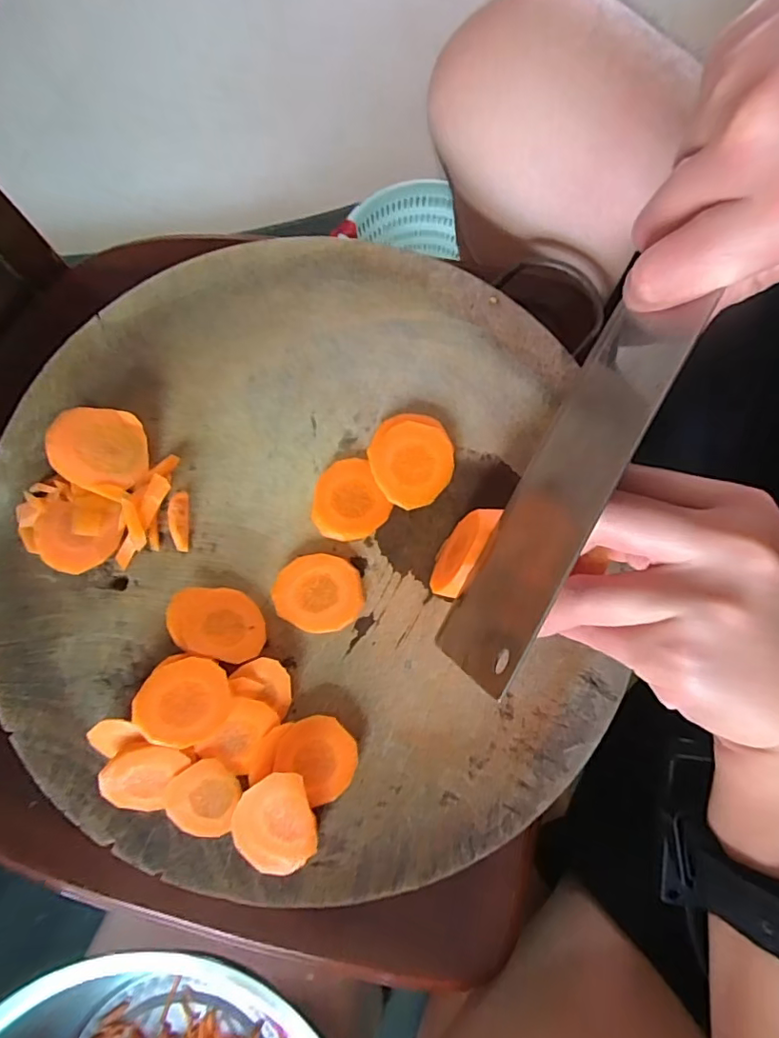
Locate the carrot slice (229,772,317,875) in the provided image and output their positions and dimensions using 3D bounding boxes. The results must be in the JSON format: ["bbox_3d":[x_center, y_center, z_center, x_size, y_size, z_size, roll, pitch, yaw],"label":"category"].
[{"bbox_3d":[-0.054,0.139,0.241,0.037,0.007,0.046,-11,98,4],"label":"carrot slice"}]

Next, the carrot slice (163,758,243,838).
[{"bbox_3d":[-0.086,0.129,0.244,0.031,0.004,0.035,20,91,-13],"label":"carrot slice"}]

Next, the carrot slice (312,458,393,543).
[{"bbox_3d":[-0.023,-0.010,0.281,0.038,0.005,0.040,-29,82,-6],"label":"carrot slice"}]

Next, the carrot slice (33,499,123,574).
[{"bbox_3d":[-0.155,0.009,0.263,0.039,0.004,0.035,4,75,-11],"label":"carrot slice"}]

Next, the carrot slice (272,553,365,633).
[{"bbox_3d":[-0.036,0.037,0.271,0.044,0.008,0.038,11,80,1],"label":"carrot slice"}]

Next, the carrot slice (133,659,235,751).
[{"bbox_3d":[-0.093,0.082,0.239,0.040,0.004,0.037,3,78,-17],"label":"carrot slice"}]

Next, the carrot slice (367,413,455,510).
[{"bbox_3d":[0.012,-0.031,0.281,0.043,0.011,0.049,-16,81,-4],"label":"carrot slice"}]

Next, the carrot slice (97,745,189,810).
[{"bbox_3d":[-0.112,0.116,0.239,0.030,0.004,0.037,27,99,-19],"label":"carrot slice"}]

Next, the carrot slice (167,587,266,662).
[{"bbox_3d":[-0.084,0.051,0.260,0.047,0.004,0.035,14,58,-9],"label":"carrot slice"}]

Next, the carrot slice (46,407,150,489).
[{"bbox_3d":[-0.145,-0.036,0.265,0.043,0.004,0.037,2,87,-34],"label":"carrot slice"}]

